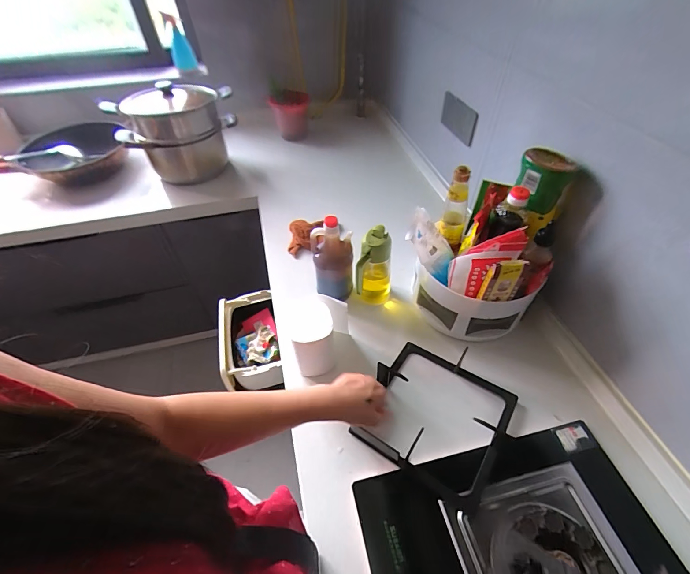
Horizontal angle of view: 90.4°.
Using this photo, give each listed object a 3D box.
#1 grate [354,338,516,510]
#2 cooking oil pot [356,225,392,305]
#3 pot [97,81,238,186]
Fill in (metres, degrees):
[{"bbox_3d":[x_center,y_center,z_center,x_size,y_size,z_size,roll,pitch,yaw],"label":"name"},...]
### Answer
[{"bbox_3d":[0.165,0.218,0.618,0.234,0.069,0.238,27,56,22],"label":"grate"},{"bbox_3d":[0.067,-0.034,0.767,0.067,0.184,0.077,15,53,14],"label":"cooking oil pot"},{"bbox_3d":[-0.496,-0.472,1.042,0.323,0.237,0.189,-30,56,-21],"label":"pot"}]

